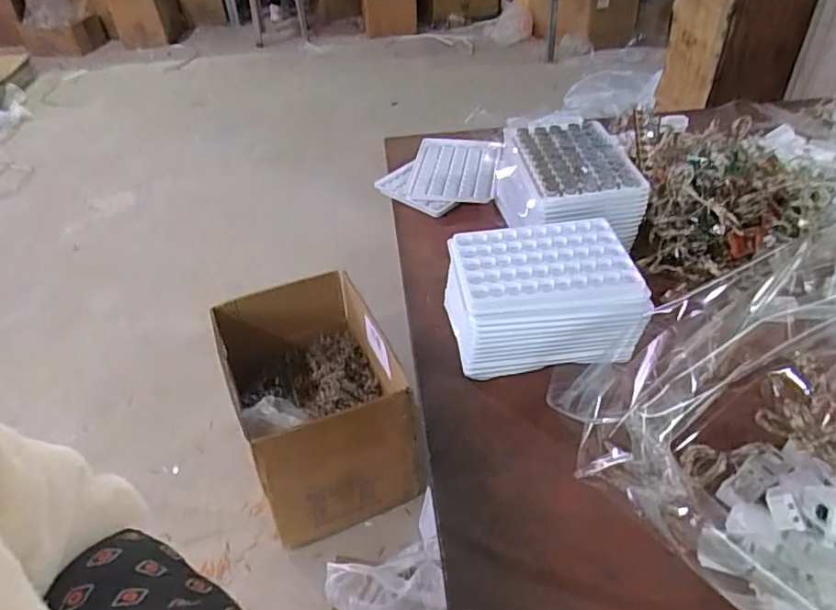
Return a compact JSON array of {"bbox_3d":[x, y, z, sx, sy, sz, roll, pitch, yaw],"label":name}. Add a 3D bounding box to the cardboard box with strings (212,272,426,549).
[{"bbox_3d":[-0.194,0.183,1.167,0.285,0.282,0.434,-18,43,-15],"label":"cardboard box with strings"}]

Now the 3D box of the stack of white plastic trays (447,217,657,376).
[{"bbox_3d":[0.092,-0.005,0.448,0.129,0.070,0.094,-5,41,-1],"label":"stack of white plastic trays"}]

